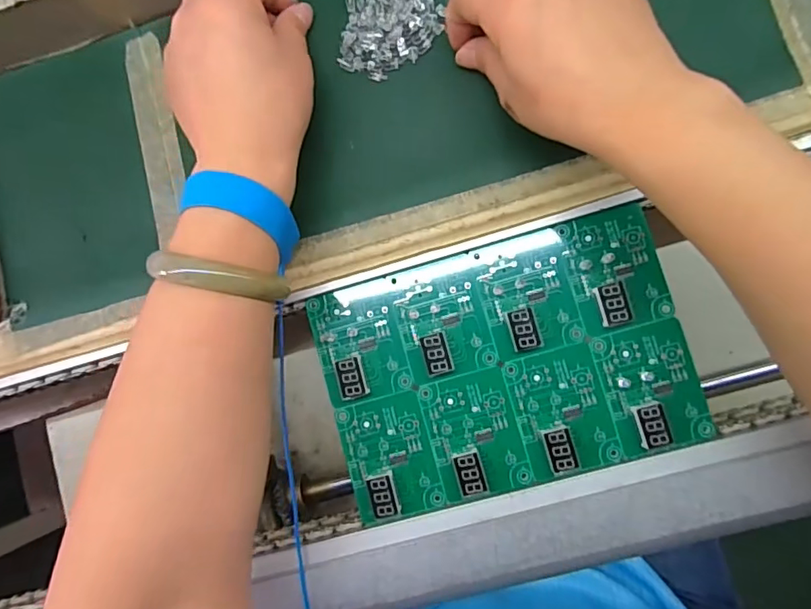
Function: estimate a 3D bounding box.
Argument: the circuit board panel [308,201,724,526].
[{"bbox_3d":[0.057,0.034,0.304,0.201,0.013,0.138,-16,85,5],"label":"circuit board panel"}]

